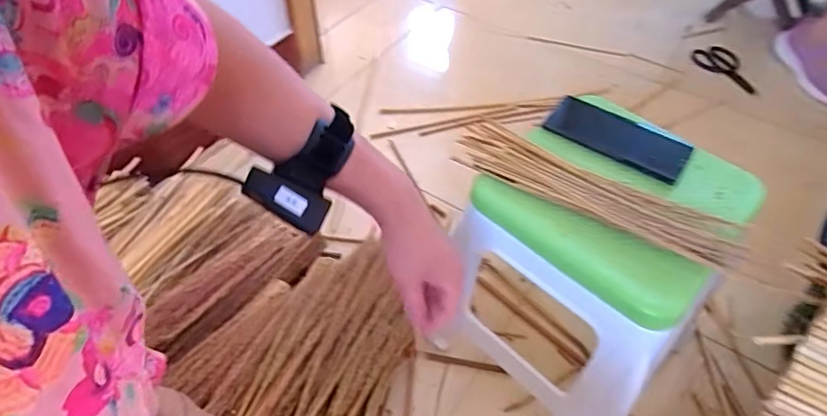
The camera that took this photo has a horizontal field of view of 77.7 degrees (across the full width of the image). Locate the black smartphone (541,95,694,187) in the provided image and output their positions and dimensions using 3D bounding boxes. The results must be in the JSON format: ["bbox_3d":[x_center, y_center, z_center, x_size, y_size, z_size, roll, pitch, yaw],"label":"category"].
[{"bbox_3d":[0.234,-0.082,0.597,0.160,0.015,0.066,31,59,26],"label":"black smartphone"}]

